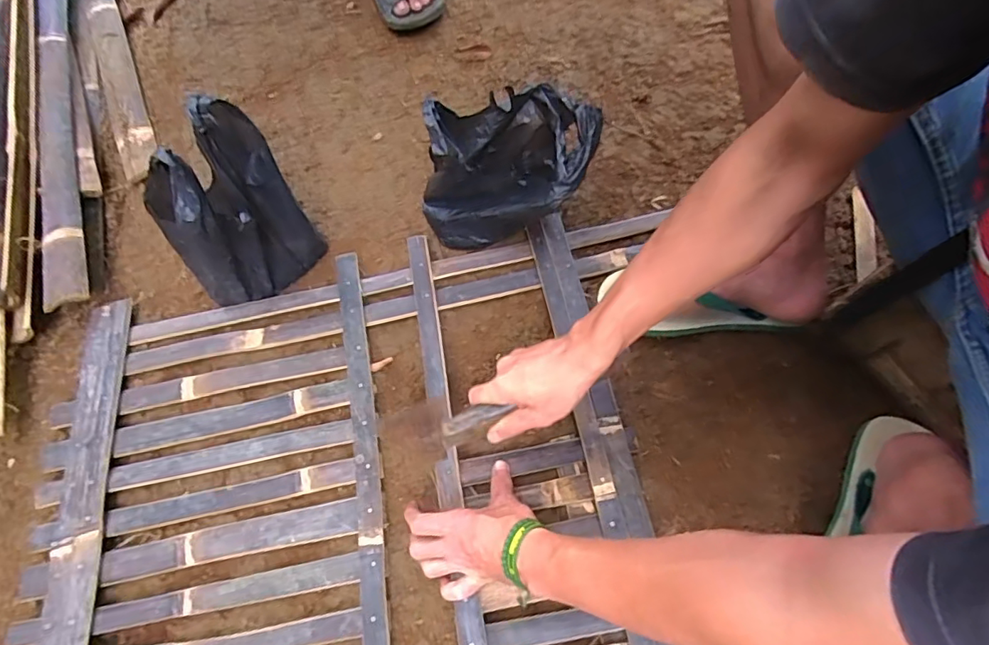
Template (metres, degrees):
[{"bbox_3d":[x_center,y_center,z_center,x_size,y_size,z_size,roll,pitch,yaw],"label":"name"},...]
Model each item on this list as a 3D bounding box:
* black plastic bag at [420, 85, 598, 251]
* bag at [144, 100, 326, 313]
[{"bbox_3d":[0.016,-0.199,0.677,0.213,0.185,0.142,7,65,7],"label":"black plastic bag"},{"bbox_3d":[-0.303,-0.122,0.626,0.068,0.241,0.165,35,72,18],"label":"bag"}]

